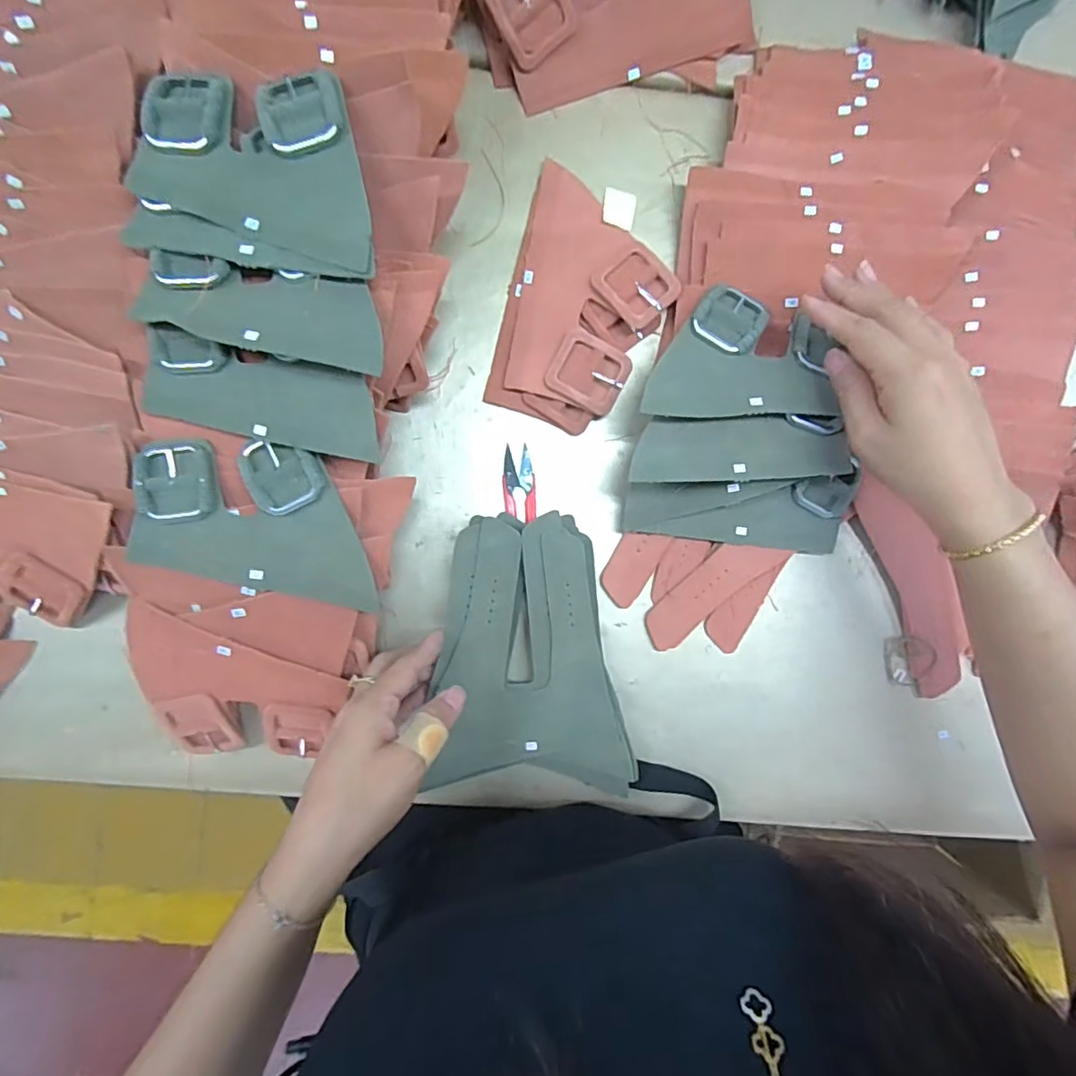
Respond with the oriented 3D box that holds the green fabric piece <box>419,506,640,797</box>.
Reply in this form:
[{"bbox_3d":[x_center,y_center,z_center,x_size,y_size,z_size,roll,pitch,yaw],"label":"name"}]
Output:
[{"bbox_3d":[-0.004,0.080,0.386,0.129,0.015,0.187,-1,93,-3],"label":"green fabric piece"}]

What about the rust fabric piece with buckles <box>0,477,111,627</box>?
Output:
[{"bbox_3d":[-0.342,0.003,0.343,0.158,0.029,0.106,17,118,-2],"label":"rust fabric piece with buckles"}]

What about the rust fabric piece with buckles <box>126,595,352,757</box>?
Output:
[{"bbox_3d":[-0.210,0.106,0.369,0.140,0.012,0.097,23,110,-9],"label":"rust fabric piece with buckles"}]

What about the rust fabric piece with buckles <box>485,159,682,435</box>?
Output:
[{"bbox_3d":[0.030,-0.161,0.388,0.109,0.016,0.163,20,92,-3],"label":"rust fabric piece with buckles"}]

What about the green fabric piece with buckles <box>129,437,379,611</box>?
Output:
[{"bbox_3d":[-0.166,-0.012,0.327,0.145,0.012,0.087,11,91,-3],"label":"green fabric piece with buckles"}]

